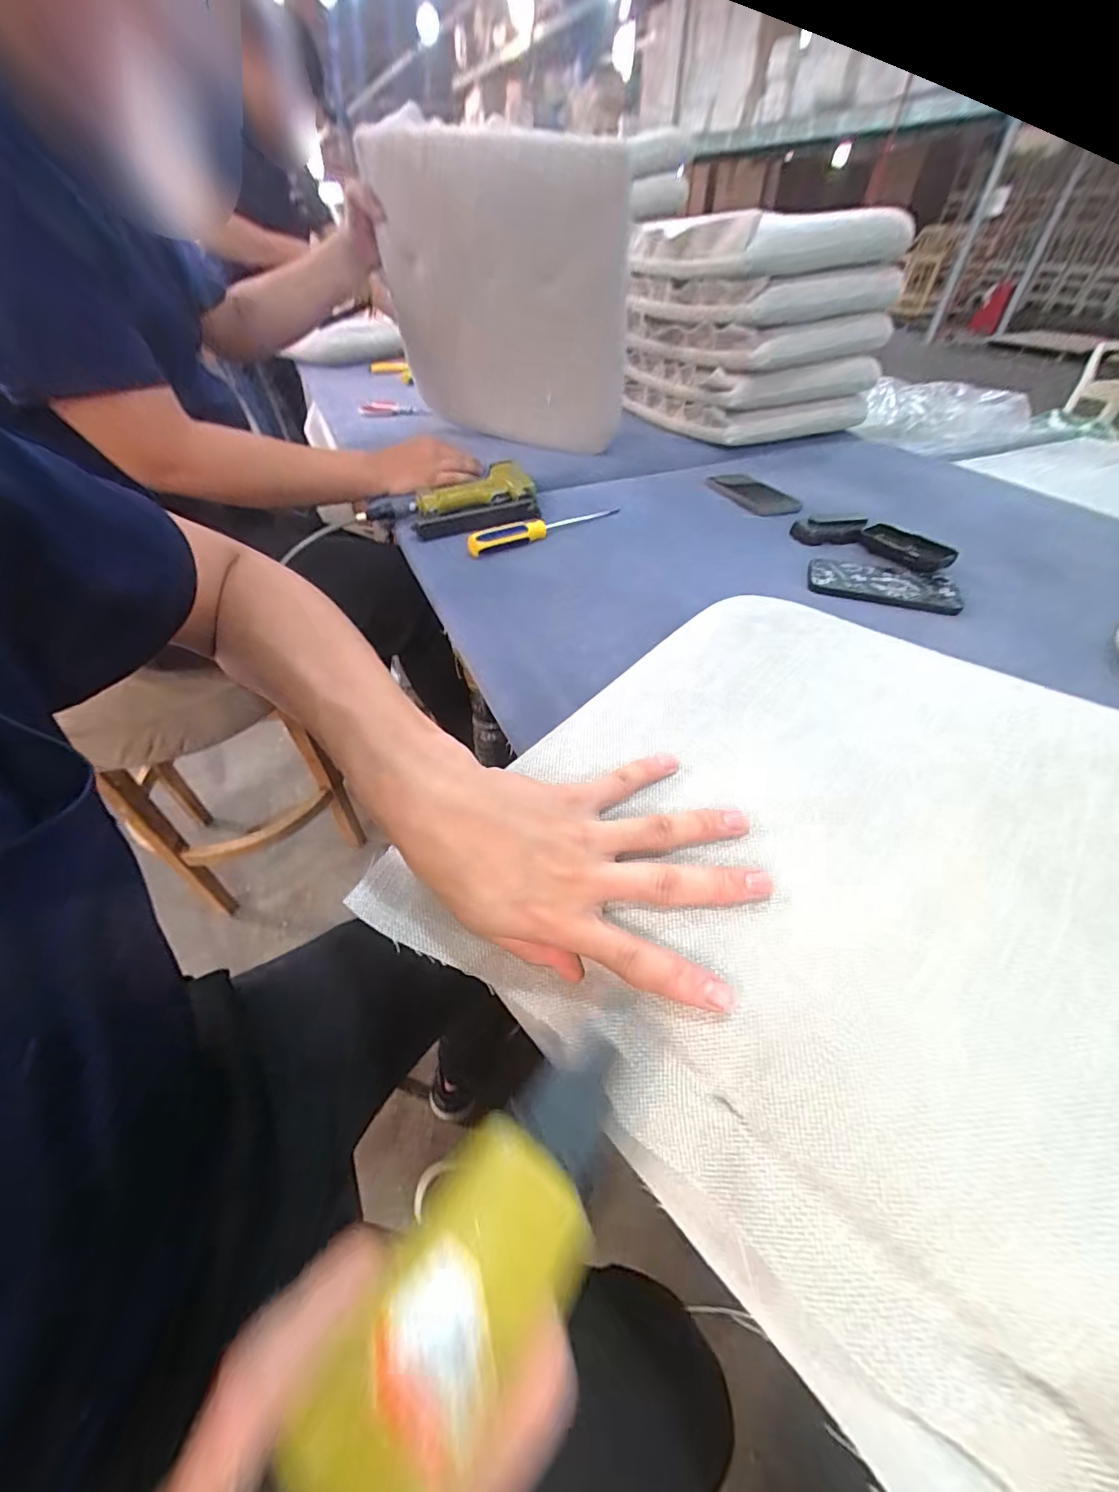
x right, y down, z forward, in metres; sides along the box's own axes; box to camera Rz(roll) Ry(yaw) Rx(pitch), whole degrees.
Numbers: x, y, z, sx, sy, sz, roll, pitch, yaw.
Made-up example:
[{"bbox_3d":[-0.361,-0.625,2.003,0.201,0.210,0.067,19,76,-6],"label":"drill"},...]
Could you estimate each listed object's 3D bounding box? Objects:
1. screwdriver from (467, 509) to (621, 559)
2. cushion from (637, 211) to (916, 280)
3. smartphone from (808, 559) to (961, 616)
[{"bbox_3d":[-0.016,-0.310,0.711,0.247,0.029,0.029,-30,53,-26],"label":"screwdriver"},{"bbox_3d":[0.339,-0.865,0.881,0.373,0.067,0.347,-23,50,-21],"label":"cushion"},{"bbox_3d":[0.377,-0.191,0.600,0.156,0.013,0.077,18,49,16],"label":"smartphone"}]

